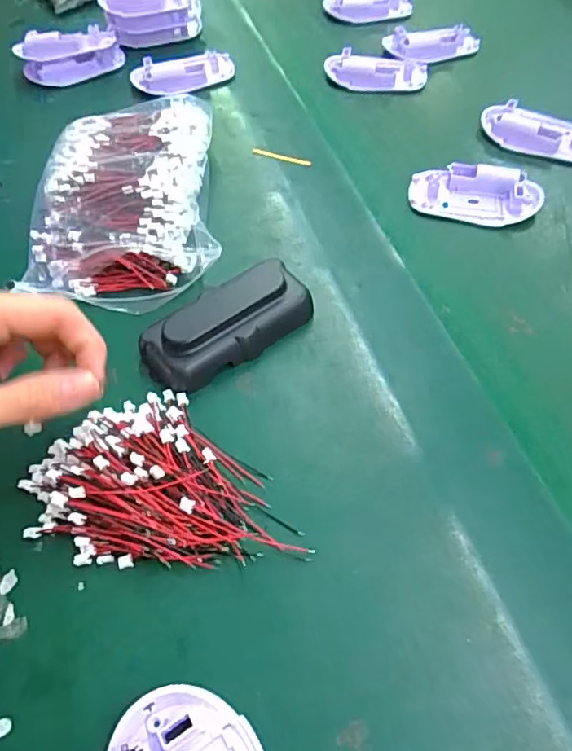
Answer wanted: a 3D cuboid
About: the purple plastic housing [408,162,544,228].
[{"bbox_3d":[0.145,-0.140,0.437,0.096,0.022,0.046,16,58,15],"label":"purple plastic housing"}]

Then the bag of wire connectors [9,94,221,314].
[{"bbox_3d":[-0.116,-0.136,0.426,0.133,0.043,0.190,-3,55,2],"label":"bag of wire connectors"}]

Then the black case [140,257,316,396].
[{"bbox_3d":[-0.036,-0.032,0.351,0.105,0.028,0.045,-34,60,-19],"label":"black case"}]

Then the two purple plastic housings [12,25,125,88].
[{"bbox_3d":[-0.215,-0.319,0.566,0.100,0.036,0.061,-18,56,-10],"label":"two purple plastic housings"}]

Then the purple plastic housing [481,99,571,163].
[{"bbox_3d":[0.215,-0.208,0.482,0.096,0.023,0.037,21,59,18],"label":"purple plastic housing"}]

